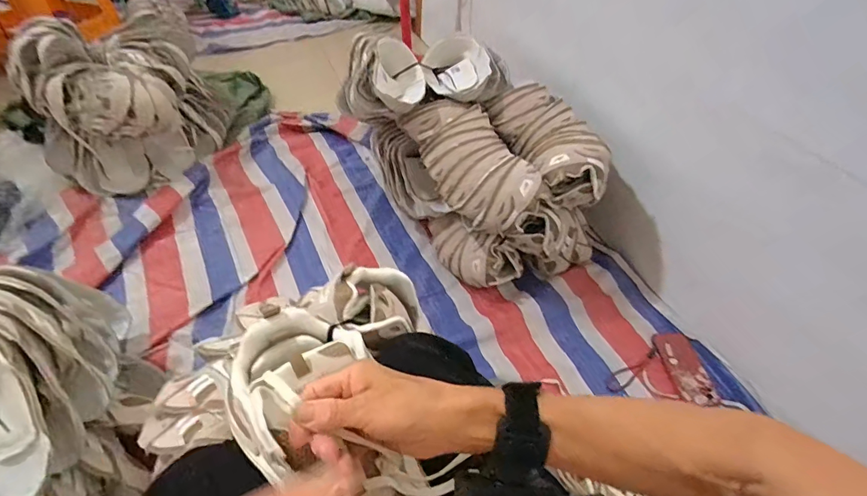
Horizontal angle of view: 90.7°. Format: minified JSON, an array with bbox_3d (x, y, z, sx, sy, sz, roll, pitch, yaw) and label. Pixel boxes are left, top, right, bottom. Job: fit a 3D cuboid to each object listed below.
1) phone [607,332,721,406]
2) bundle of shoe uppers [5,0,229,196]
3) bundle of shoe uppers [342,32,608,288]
[{"bbox_3d":[0.458,0.243,0.887,0.203,0.021,0.146,-2,50,6],"label":"phone"},{"bbox_3d":[-0.844,-0.424,1.189,0.431,0.356,0.405,-10,47,-14],"label":"bundle of shoe uppers"},{"bbox_3d":[0.085,-0.204,1.018,0.614,0.368,0.357,33,52,25],"label":"bundle of shoe uppers"}]

